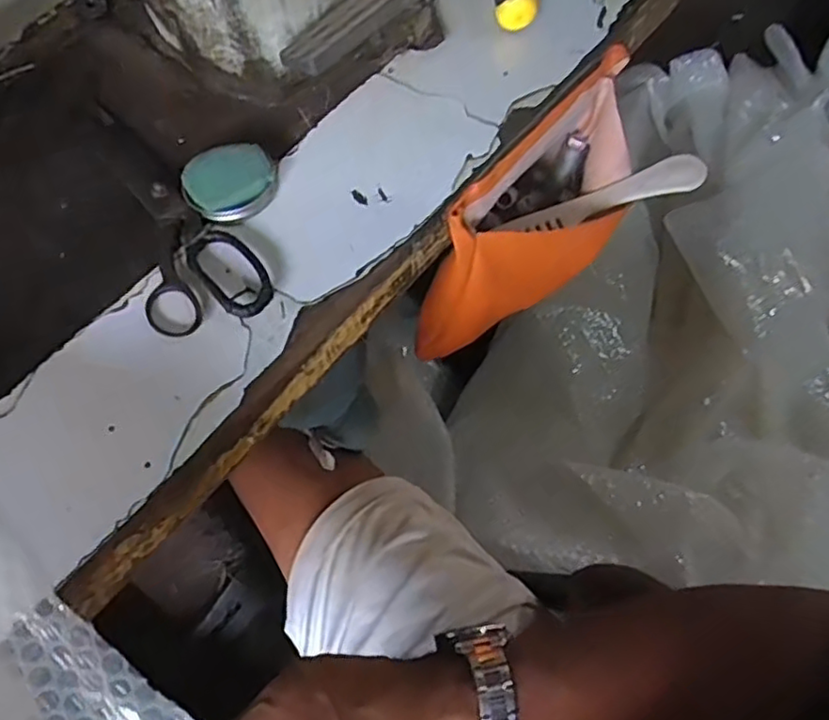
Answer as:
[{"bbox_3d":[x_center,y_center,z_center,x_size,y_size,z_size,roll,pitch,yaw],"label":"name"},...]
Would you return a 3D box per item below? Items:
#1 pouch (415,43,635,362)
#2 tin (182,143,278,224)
[{"bbox_3d":[0.099,-0.105,0.518,0.086,0.174,0.204,35,69,12],"label":"pouch"},{"bbox_3d":[-0.110,-0.107,0.395,0.053,0.017,0.046,-13,68,-9],"label":"tin"}]

